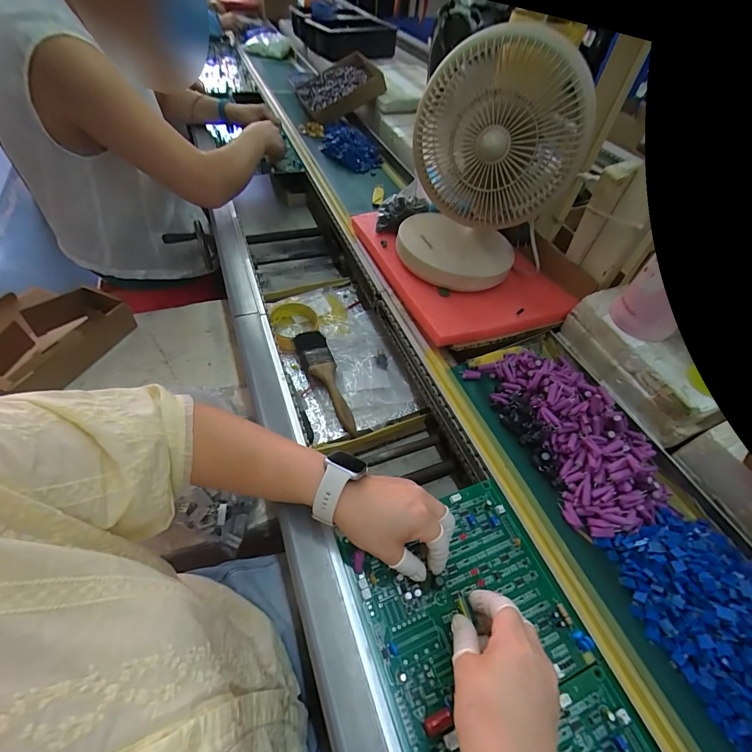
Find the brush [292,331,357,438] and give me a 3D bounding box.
[{"bbox_3d":[-0.073,0.007,0.584,0.046,0.032,0.201,-20,57,-19],"label":"brush"}]

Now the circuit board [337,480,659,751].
[{"bbox_3d":[0.116,0.275,0.298,0.187,0.018,0.350,-15,56,-16],"label":"circuit board"}]

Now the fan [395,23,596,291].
[{"bbox_3d":[0.145,-0.280,0.519,0.190,0.273,0.155,12,53,3],"label":"fan"}]

